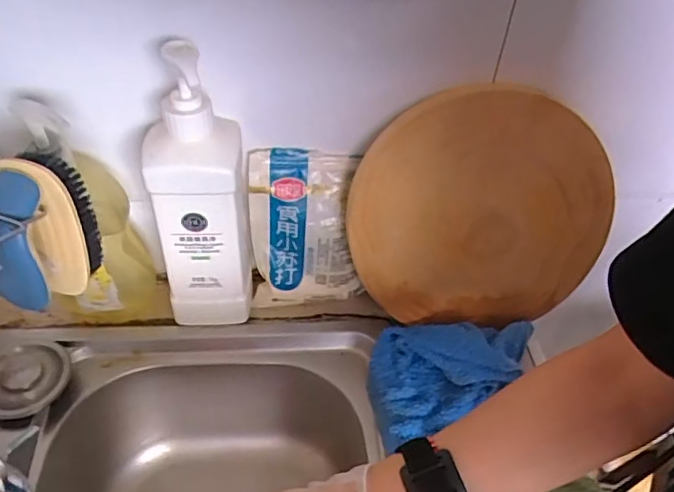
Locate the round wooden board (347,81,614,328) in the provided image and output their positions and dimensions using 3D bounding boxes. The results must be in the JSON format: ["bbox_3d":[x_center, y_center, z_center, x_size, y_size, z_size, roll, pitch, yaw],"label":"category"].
[{"bbox_3d":[0.137,-0.032,0.538,0.239,0.231,0.019,0,26,-5],"label":"round wooden board"}]

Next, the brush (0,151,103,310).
[{"bbox_3d":[-0.206,-0.004,0.388,0.055,0.103,0.067,5,44,0],"label":"brush"}]

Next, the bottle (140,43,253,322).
[{"bbox_3d":[-0.122,-0.029,0.513,0.082,0.279,0.058,-1,44,-7],"label":"bottle"}]

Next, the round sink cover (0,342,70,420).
[{"bbox_3d":[-0.297,0.125,0.529,0.079,0.019,0.076,3,44,-3],"label":"round sink cover"}]

